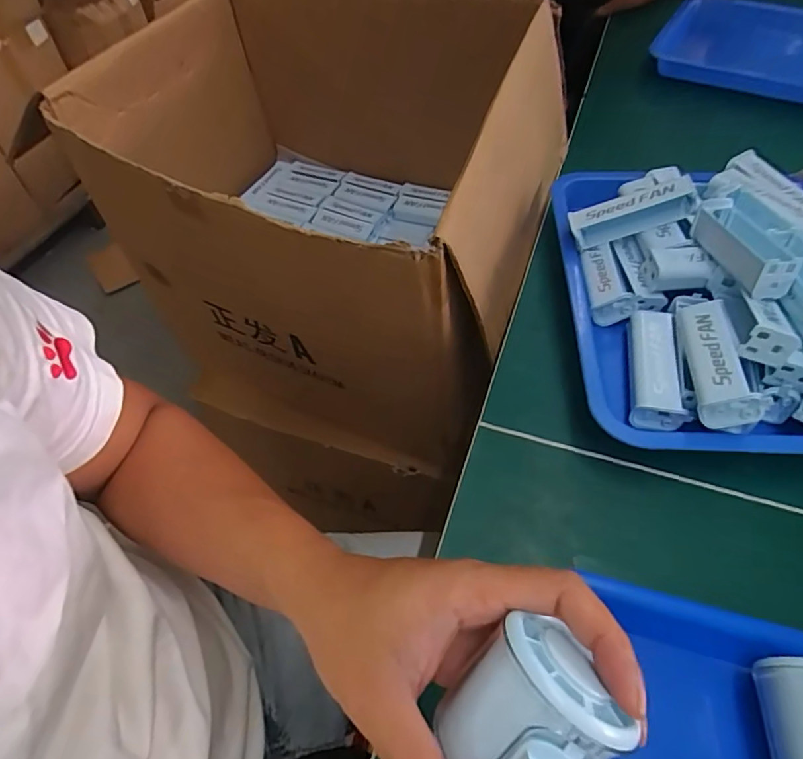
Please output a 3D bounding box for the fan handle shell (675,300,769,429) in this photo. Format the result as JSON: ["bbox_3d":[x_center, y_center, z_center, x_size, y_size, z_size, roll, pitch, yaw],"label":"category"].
[{"bbox_3d":[0.227,-0.015,0.381,0.036,0.029,0.106,-21,37,34],"label":"fan handle shell"}]

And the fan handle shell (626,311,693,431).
[{"bbox_3d":[0.199,-0.011,0.413,0.037,0.026,0.105,10,55,9],"label":"fan handle shell"}]

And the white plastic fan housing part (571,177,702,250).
[{"bbox_3d":[0.201,-0.146,0.462,0.098,0.029,0.024,-13,50,24],"label":"white plastic fan housing part"}]

